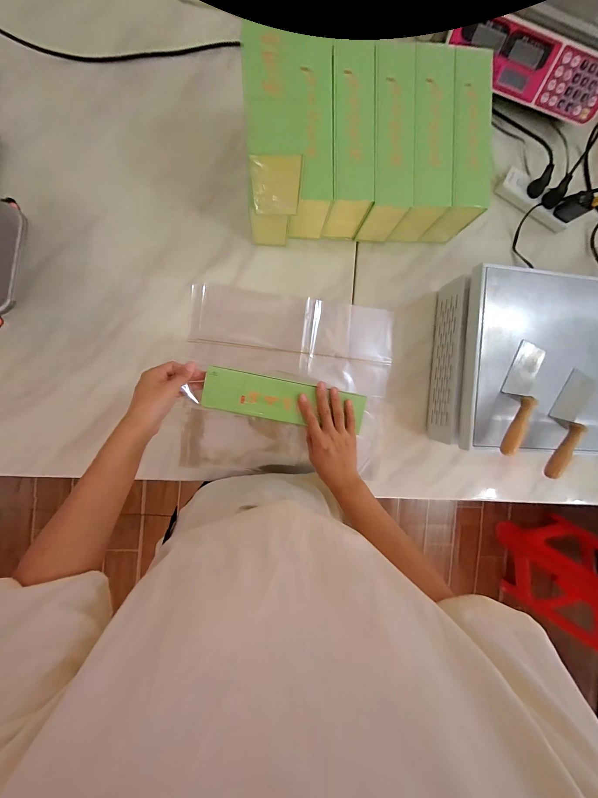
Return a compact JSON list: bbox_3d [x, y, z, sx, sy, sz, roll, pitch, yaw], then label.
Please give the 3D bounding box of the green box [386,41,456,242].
[{"bbox_3d":[0.222,-0.451,0.524,0.072,0.104,0.266,1,93,-6],"label":"green box"}]

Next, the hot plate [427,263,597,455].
[{"bbox_3d":[0.484,-0.059,0.564,0.396,0.144,0.309,3,92,-6],"label":"hot plate"}]

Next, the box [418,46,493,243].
[{"bbox_3d":[0.292,-0.456,0.534,0.070,0.108,0.261,0,93,-6],"label":"box"}]

